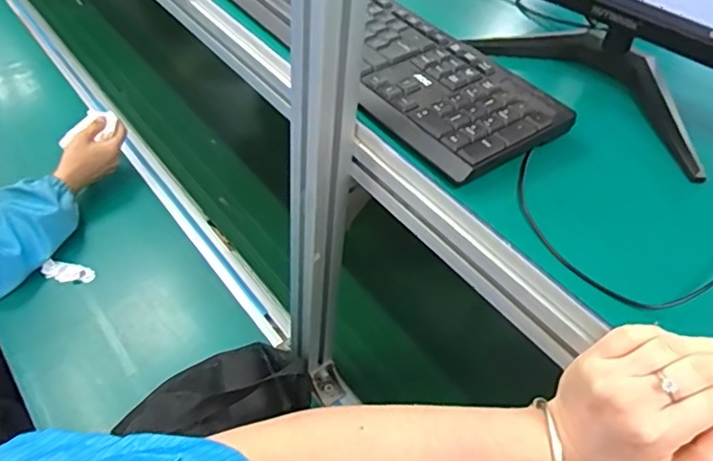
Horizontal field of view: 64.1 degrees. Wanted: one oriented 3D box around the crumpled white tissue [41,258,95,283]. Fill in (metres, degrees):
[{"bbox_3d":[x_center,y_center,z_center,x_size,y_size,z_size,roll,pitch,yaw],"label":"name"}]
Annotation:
[{"bbox_3d":[-0.438,0.063,0.865,0.072,0.015,0.029,11,45,-16],"label":"crumpled white tissue"}]

